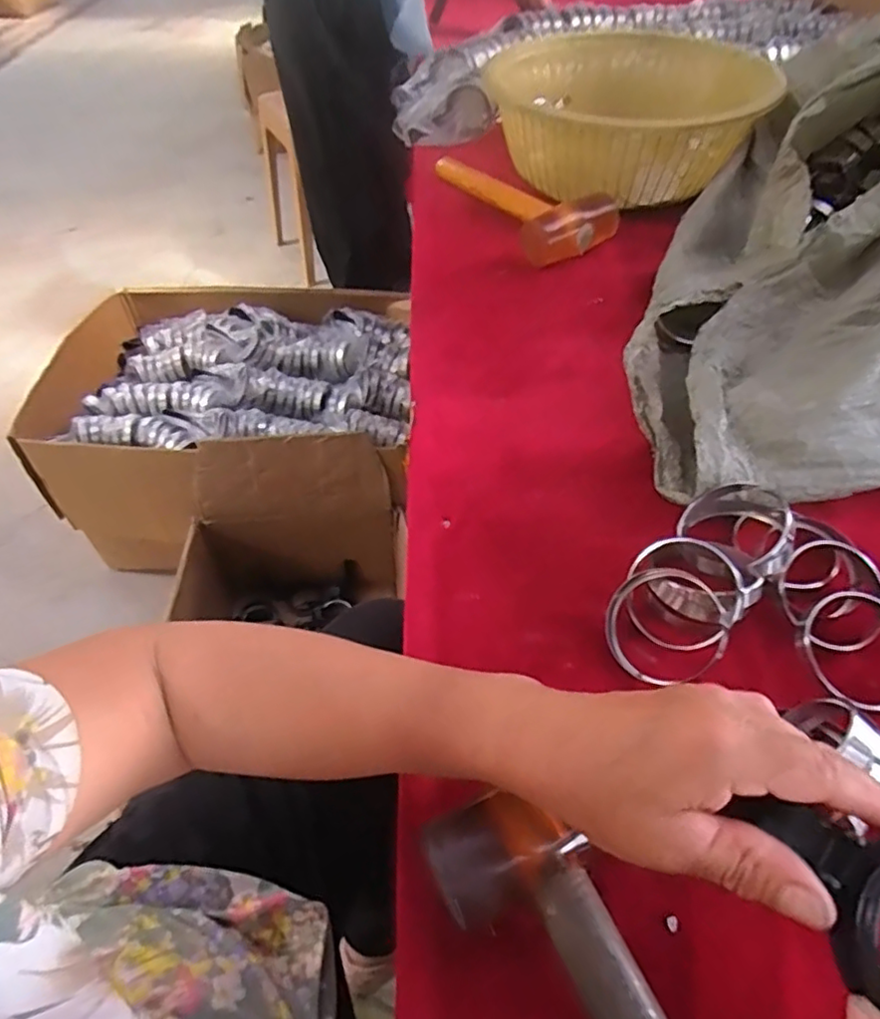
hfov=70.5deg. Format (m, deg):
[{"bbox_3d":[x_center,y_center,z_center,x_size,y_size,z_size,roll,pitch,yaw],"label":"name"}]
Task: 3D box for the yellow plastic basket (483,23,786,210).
[{"bbox_3d":[0.251,-0.550,0.867,0.363,0.114,0.421,3,50,2],"label":"yellow plastic basket"}]

